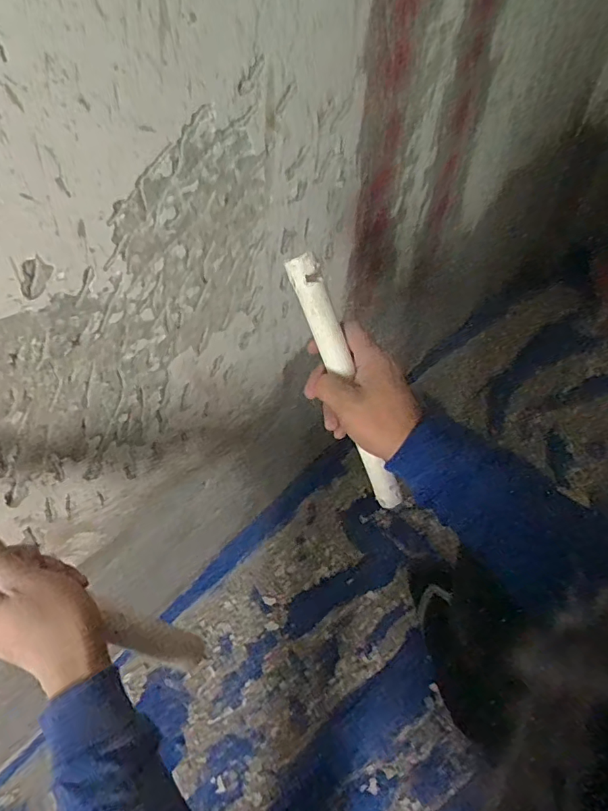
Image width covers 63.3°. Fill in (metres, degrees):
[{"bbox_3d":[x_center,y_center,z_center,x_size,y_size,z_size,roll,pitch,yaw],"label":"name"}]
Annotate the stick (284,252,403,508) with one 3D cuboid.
[{"bbox_3d":[0.043,-0.010,0.455,0.024,0.263,0.021,-31,25,-19],"label":"stick"}]

